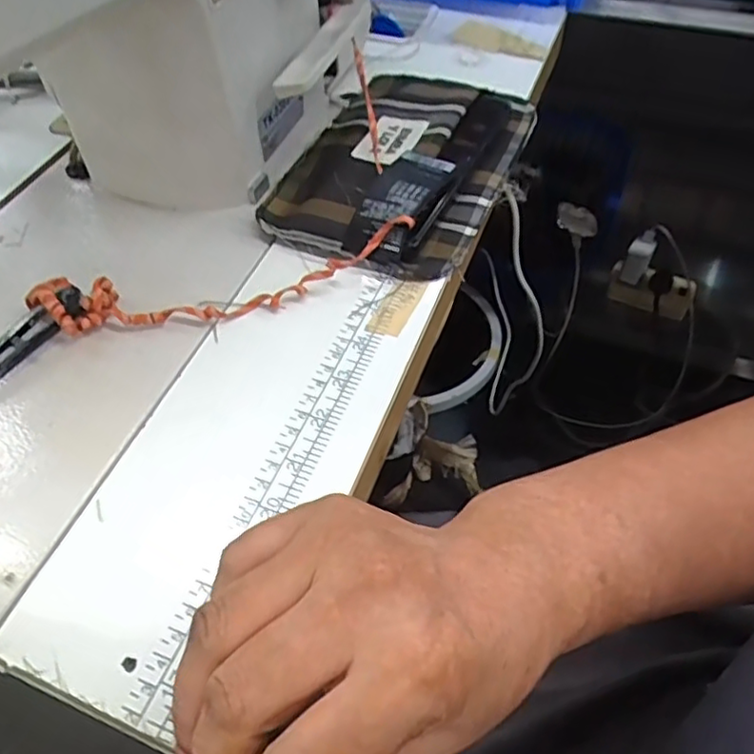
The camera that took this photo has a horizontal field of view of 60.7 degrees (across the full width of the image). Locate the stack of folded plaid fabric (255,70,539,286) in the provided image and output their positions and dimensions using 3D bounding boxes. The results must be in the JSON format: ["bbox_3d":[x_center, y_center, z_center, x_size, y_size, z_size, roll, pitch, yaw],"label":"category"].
[{"bbox_3d":[0.016,-0.143,0.413,0.129,0.028,0.189,19,55,16],"label":"stack of folded plaid fabric"}]

